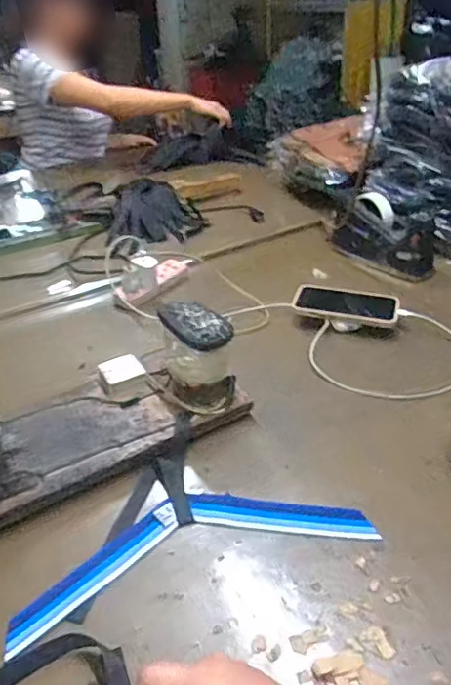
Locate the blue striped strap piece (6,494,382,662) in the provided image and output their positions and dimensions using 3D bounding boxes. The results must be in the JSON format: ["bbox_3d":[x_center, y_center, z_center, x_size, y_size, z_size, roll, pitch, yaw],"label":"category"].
[{"bbox_3d":[-0.033,0.189,0.516,0.327,0.006,0.105,-13,35,-16],"label":"blue striped strap piece"}]

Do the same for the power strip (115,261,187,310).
[{"bbox_3d":[-0.127,-0.109,0.958,0.053,0.026,0.172,25,42,35],"label":"power strip"}]

